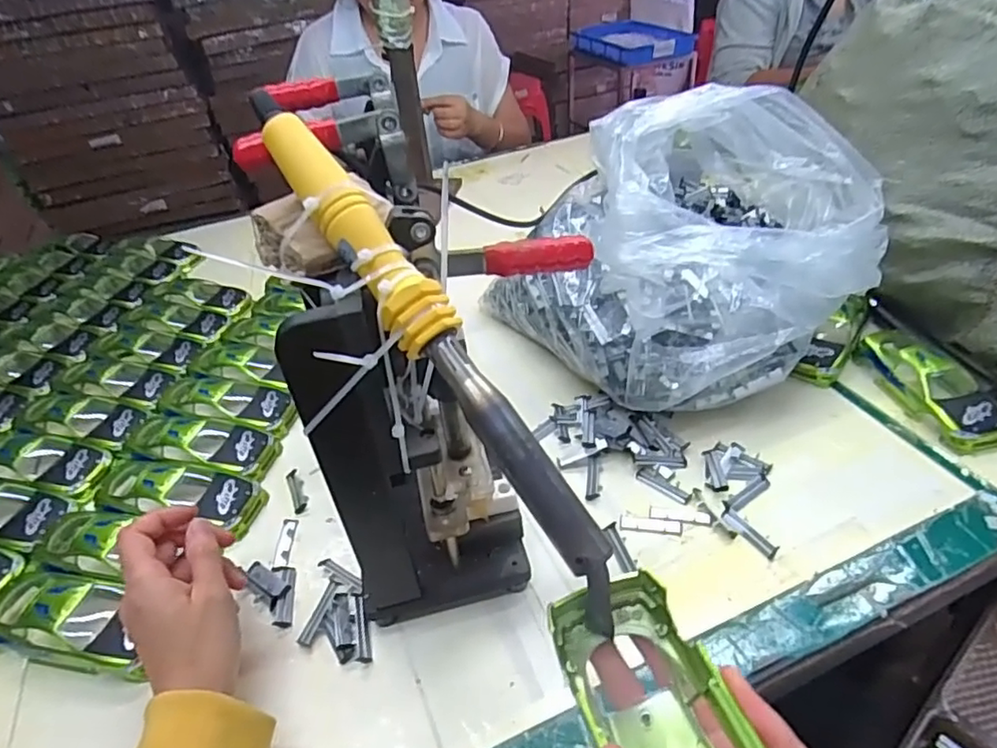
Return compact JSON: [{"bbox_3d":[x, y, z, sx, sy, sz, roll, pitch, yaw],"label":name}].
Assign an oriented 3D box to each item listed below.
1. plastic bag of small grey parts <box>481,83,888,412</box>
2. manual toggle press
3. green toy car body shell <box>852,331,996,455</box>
[{"bbox_3d":[0.148,-0.116,0.530,0.238,0.221,0.288,-31,46,-28],"label":"plastic bag of small grey parts"},{"bbox_3d":[-0.033,0.046,0.311,0.164,0.278,0.154,-3,41,4],"label":"manual toggle press"},{"bbox_3d":[0.366,0.002,0.503,0.057,0.033,0.134,-10,39,-5],"label":"green toy car body shell"}]

